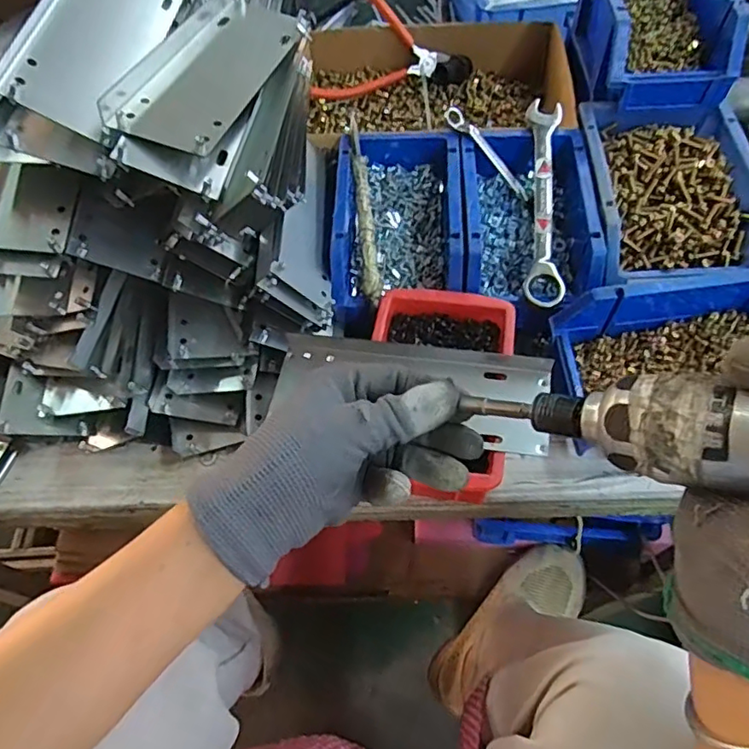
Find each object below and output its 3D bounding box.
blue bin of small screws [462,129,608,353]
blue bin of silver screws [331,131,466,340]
[{"bbox_3d":[0.122,-0.120,0.453,0.099,0.059,0.174,1,61,5],"label":"blue bin of small screws"},{"bbox_3d":[0.020,-0.125,0.466,0.101,0.060,0.170,0,61,4],"label":"blue bin of silver screws"}]

